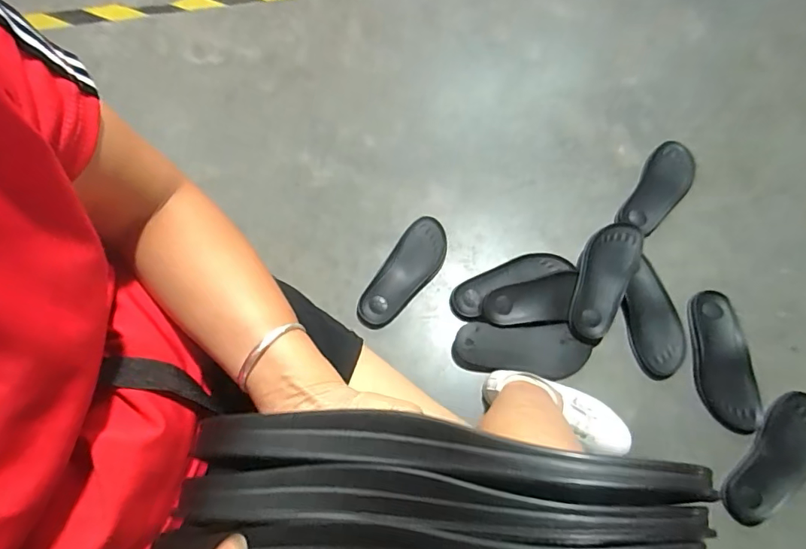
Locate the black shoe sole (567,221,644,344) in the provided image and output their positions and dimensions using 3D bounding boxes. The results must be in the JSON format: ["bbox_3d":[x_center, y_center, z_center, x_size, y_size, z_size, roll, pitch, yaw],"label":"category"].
[{"bbox_3d":[0.359,0.014,0.861,0.092,0.024,0.231,23,74,10],"label":"black shoe sole"}]

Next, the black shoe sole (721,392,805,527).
[{"bbox_3d":[0.603,0.294,0.769,0.090,0.029,0.232,40,77,14],"label":"black shoe sole"}]

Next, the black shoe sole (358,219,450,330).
[{"bbox_3d":[0.005,-0.002,0.890,0.089,0.021,0.237,30,75,12],"label":"black shoe sole"}]

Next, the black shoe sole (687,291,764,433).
[{"bbox_3d":[0.555,0.147,0.826,0.093,0.026,0.233,4,71,4],"label":"black shoe sole"}]

